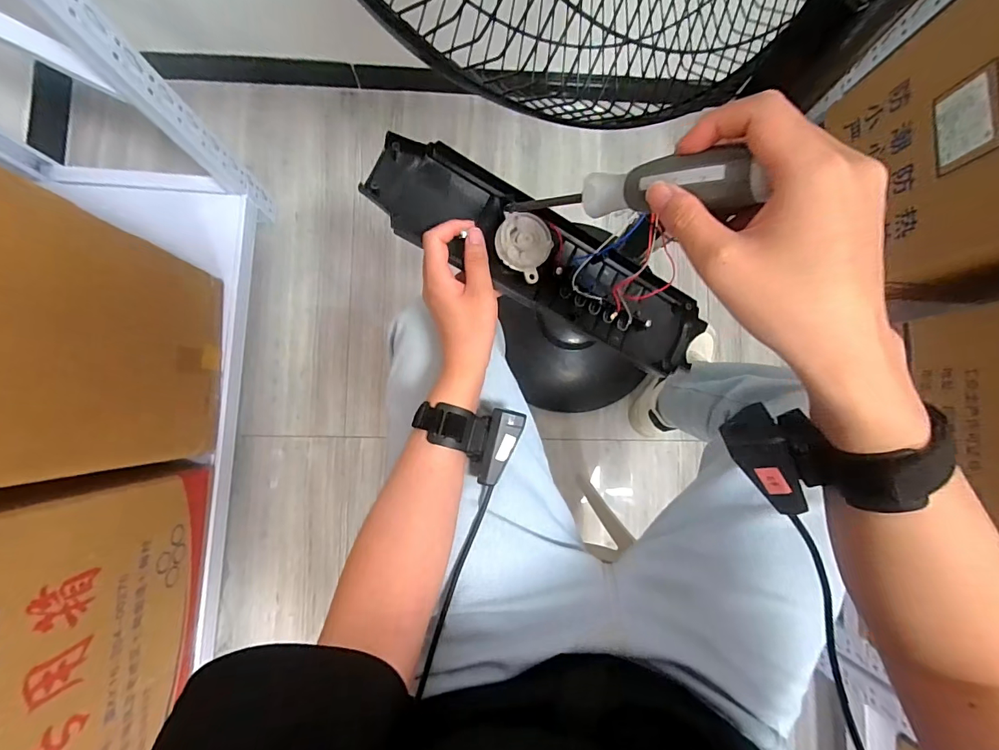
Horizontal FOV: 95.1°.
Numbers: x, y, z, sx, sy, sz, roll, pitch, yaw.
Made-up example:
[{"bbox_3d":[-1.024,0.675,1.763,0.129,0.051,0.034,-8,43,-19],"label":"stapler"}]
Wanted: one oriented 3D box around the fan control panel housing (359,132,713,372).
[{"bbox_3d":[0.052,-0.117,0.450,0.357,0.049,0.101,28,84,-13],"label":"fan control panel housing"}]

